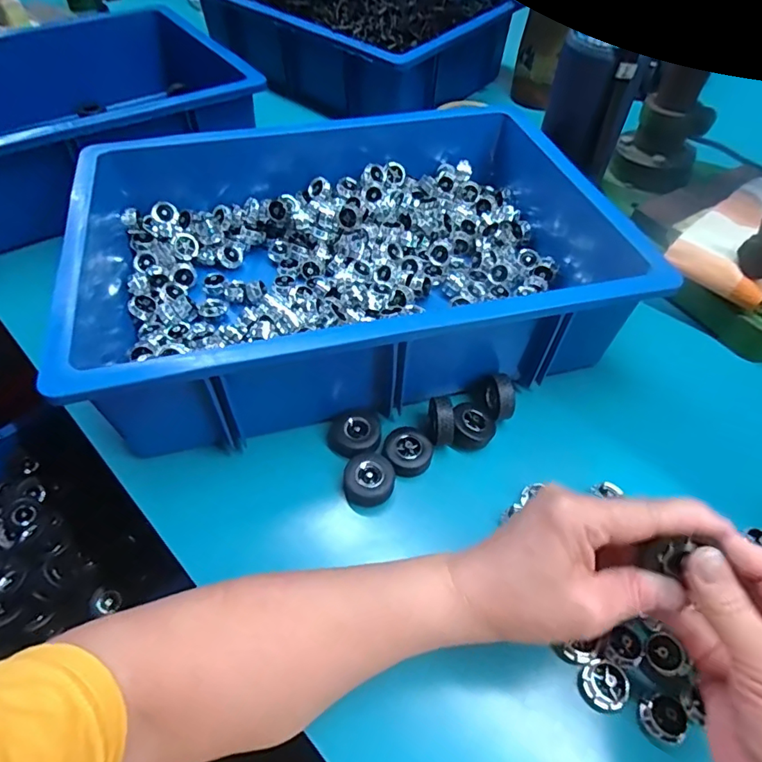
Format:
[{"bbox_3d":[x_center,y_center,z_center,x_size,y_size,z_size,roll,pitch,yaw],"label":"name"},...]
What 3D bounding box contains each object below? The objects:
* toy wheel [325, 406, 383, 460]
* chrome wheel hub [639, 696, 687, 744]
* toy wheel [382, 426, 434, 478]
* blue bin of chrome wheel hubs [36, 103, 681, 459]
[{"bbox_3d":[-0.021,0.039,0.403,0.042,0.023,0.041,0,53,0],"label":"toy wheel"},{"bbox_3d":[0.159,0.189,0.286,0.021,0.009,0.021,0,53,0],"label":"chrome wheel hub"},{"bbox_3d":[0.021,0.054,0.390,0.034,0.015,0.035,0,53,0],"label":"toy wheel"},{"bbox_3d":[-0.036,-0.127,0.475,0.461,0.104,0.342,-10,53,-7],"label":"blue bin of chrome wheel hubs"}]

